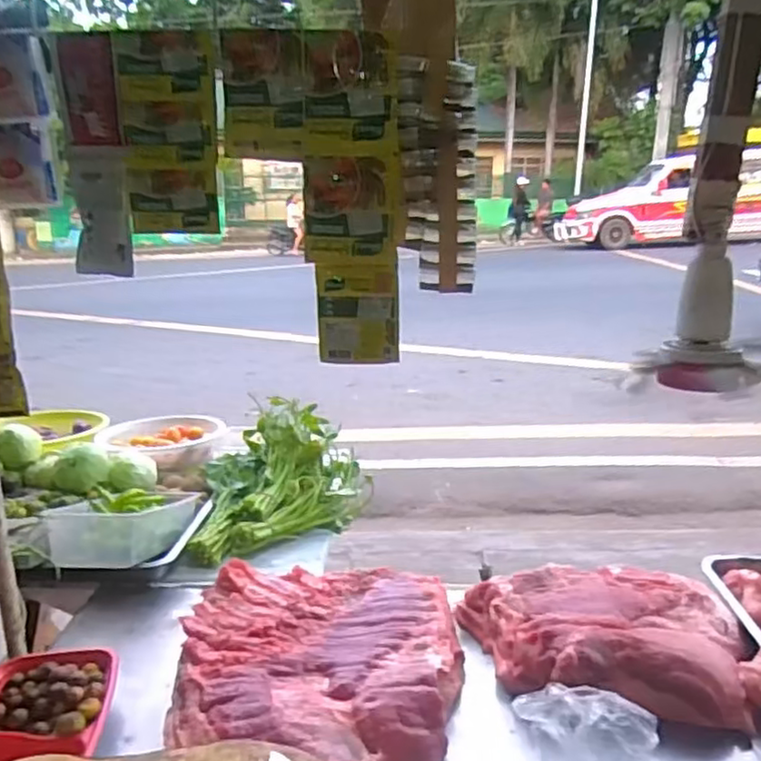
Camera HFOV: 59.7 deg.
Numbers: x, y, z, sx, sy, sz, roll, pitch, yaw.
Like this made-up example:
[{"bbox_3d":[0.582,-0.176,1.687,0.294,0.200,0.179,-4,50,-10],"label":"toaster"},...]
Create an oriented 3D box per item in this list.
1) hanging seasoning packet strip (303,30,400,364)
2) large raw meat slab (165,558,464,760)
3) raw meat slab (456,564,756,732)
[{"bbox_3d":[-0.028,-0.169,0.673,0.094,0.308,0.036,2,16,5],"label":"hanging seasoning packet strip"},{"bbox_3d":[-0.081,0.337,0.812,0.348,0.054,0.337,4,17,14],"label":"large raw meat slab"},{"bbox_3d":[0.280,0.312,0.846,0.346,0.074,0.244,2,16,6],"label":"raw meat slab"}]

